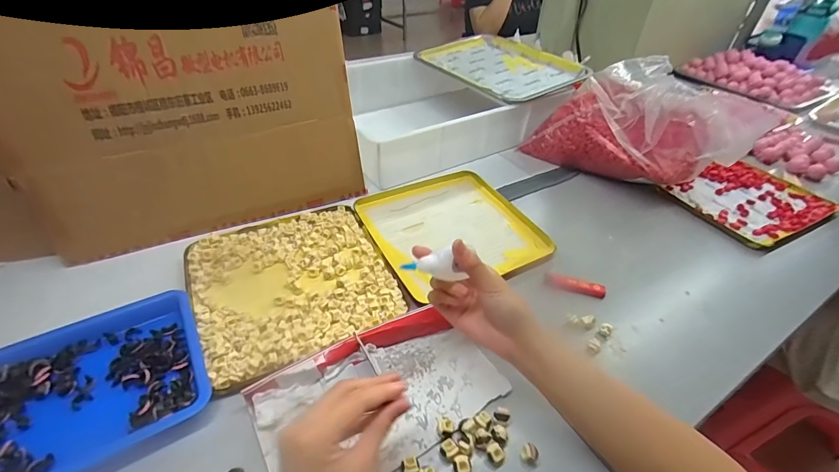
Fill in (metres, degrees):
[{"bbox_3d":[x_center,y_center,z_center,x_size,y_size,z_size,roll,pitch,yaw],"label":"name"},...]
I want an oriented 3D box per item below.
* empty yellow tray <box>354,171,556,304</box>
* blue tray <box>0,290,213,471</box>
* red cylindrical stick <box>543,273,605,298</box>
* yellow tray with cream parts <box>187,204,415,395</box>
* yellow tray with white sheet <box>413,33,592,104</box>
[{"bbox_3d":[0.043,-0.019,0.608,0.234,0.027,0.249,-19,45,-23],"label":"empty yellow tray"},{"bbox_3d":[-0.336,0.149,0.379,0.216,0.025,0.171,-22,47,-25],"label":"blue tray"},{"bbox_3d":[0.212,0.065,0.525,0.079,0.016,0.016,15,42,14],"label":"red cylindrical stick"},{"bbox_3d":[-0.163,0.053,0.499,0.233,0.022,0.236,-19,45,-22],"label":"yellow tray with cream parts"},{"bbox_3d":[0.175,-0.400,0.895,0.271,0.038,0.381,-23,47,-27],"label":"yellow tray with white sheet"}]

